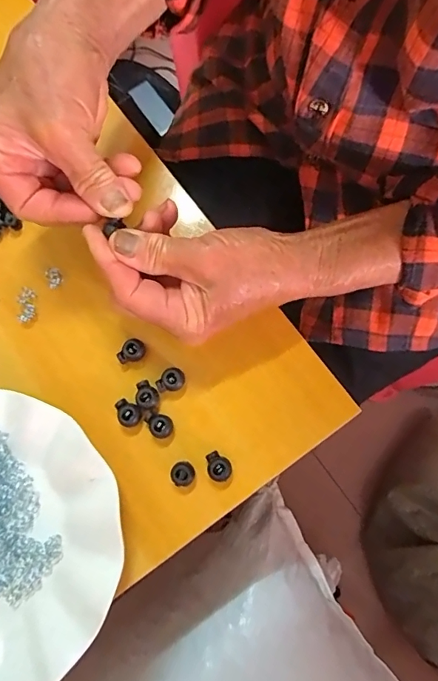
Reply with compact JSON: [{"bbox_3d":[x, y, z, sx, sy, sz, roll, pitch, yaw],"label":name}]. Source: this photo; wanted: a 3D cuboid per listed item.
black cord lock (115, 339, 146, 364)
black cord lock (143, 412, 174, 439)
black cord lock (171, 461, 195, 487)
[{"bbox_3d":[-0.060,0.009,0.312,0.019,0.010,0.013,-45,79,-5],"label":"black cord lock"},{"bbox_3d":[-0.039,0.056,0.301,0.015,0.009,0.019,-31,79,-2],"label":"black cord lock"},{"bbox_3d":[-0.023,0.086,0.294,0.015,0.010,0.015,-1,79,4],"label":"black cord lock"}]

